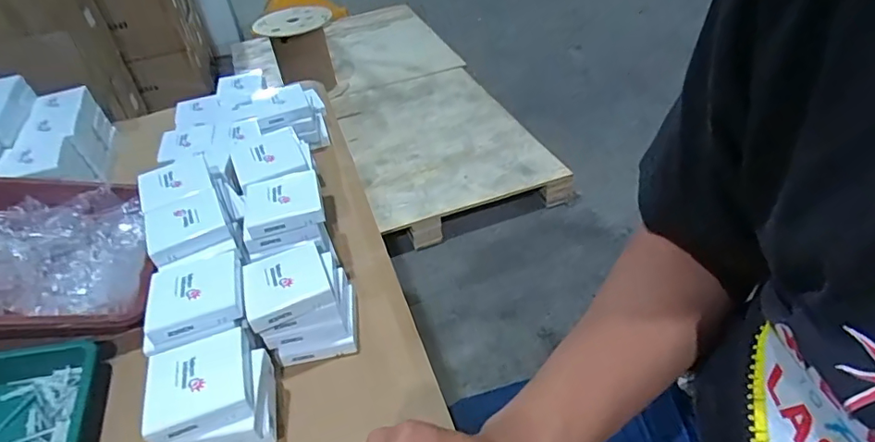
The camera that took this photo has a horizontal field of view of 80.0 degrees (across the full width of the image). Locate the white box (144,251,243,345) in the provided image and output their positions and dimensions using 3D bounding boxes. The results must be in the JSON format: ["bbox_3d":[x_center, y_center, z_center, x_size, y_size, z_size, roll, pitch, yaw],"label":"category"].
[{"bbox_3d":[-0.247,0.074,0.530,0.085,0.026,0.092,-17,41,-12],"label":"white box"}]

